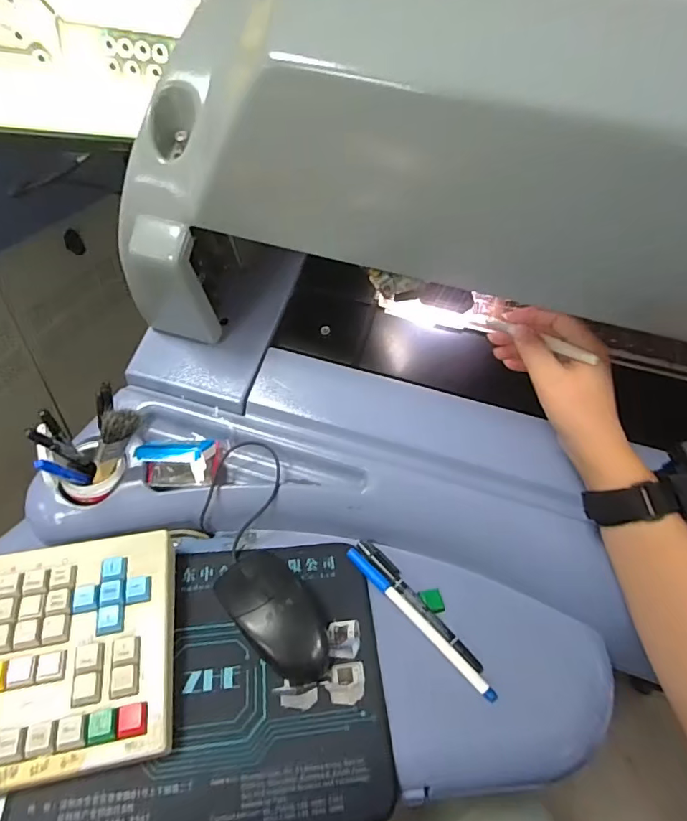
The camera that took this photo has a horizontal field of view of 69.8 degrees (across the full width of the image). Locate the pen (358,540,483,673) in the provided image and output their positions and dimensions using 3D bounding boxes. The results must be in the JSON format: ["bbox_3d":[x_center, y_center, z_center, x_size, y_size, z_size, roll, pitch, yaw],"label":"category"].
[{"bbox_3d":[0.064,0.164,0.426,0.020,0.012,0.139,-32,58,-31],"label":"pen"}]

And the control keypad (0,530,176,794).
[{"bbox_3d":[-0.208,0.173,0.360,0.157,0.027,0.157,-5,48,-12],"label":"control keypad"}]

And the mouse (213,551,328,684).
[{"bbox_3d":[-0.057,0.160,0.399,0.056,0.035,0.116,-30,57,-31],"label":"mouse"}]

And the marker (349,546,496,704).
[{"bbox_3d":[0.062,0.174,0.412,0.014,0.012,0.157,-33,58,-32],"label":"marker"}]

